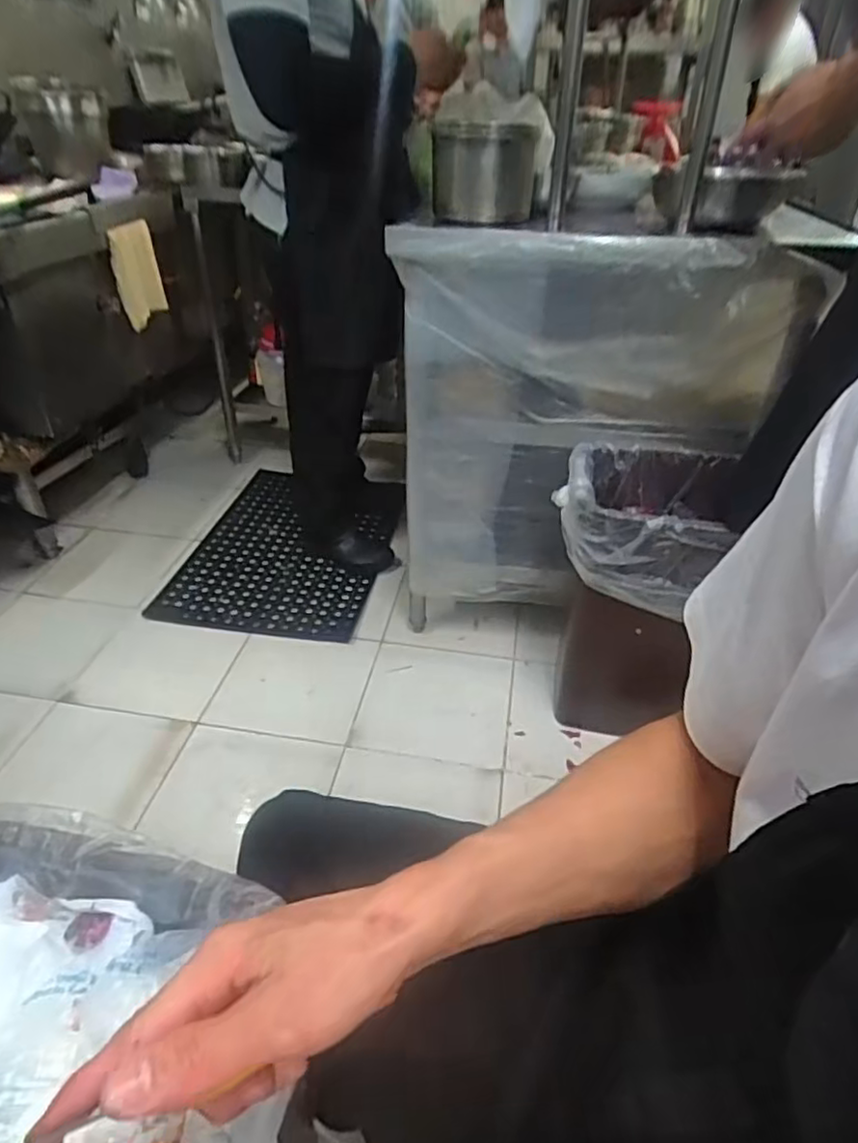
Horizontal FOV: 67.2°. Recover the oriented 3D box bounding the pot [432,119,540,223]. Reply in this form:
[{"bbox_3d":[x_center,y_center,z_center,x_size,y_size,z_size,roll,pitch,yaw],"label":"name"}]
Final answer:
[{"bbox_3d":[0.083,-0.618,0.998,0.151,0.121,0.178,17,39,21],"label":"pot"}]

